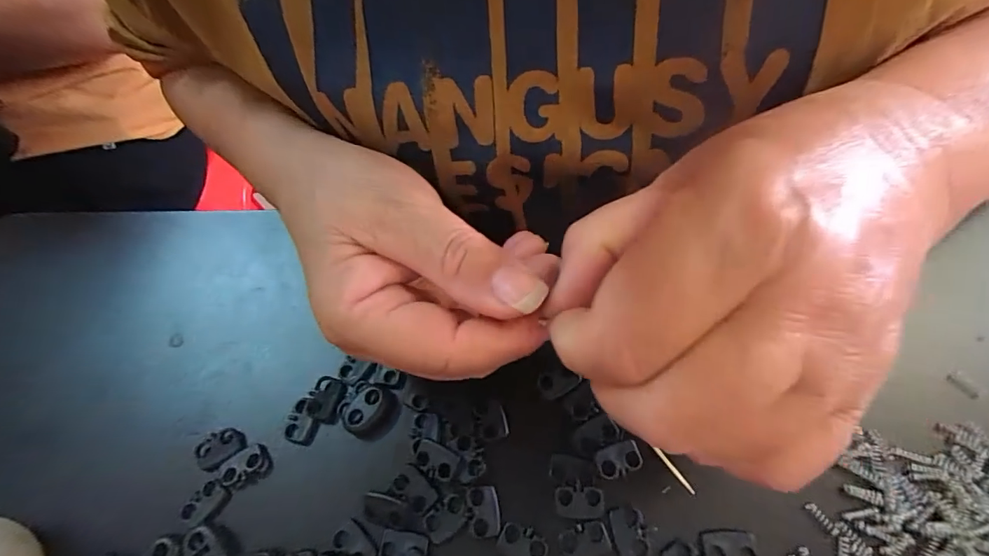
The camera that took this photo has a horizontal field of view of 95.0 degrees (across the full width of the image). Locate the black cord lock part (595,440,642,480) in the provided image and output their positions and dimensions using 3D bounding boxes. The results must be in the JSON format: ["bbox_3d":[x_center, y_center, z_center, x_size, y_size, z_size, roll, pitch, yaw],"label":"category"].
[{"bbox_3d":[0.047,0.068,0.172,0.018,0.004,0.011,-17,61,-3],"label":"black cord lock part"}]

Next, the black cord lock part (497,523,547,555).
[{"bbox_3d":[0.010,0.096,0.162,0.017,0.004,0.011,23,67,18],"label":"black cord lock part"}]

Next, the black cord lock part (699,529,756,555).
[{"bbox_3d":[0.081,0.094,0.156,0.018,0.004,0.012,-2,62,5],"label":"black cord lock part"}]

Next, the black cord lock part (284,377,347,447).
[{"bbox_3d":[-0.076,0.057,0.194,0.018,0.007,0.030,40,73,23],"label":"black cord lock part"}]

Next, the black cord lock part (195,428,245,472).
[{"bbox_3d":[-0.116,0.072,0.190,0.019,0.006,0.012,-29,62,-9],"label":"black cord lock part"}]

